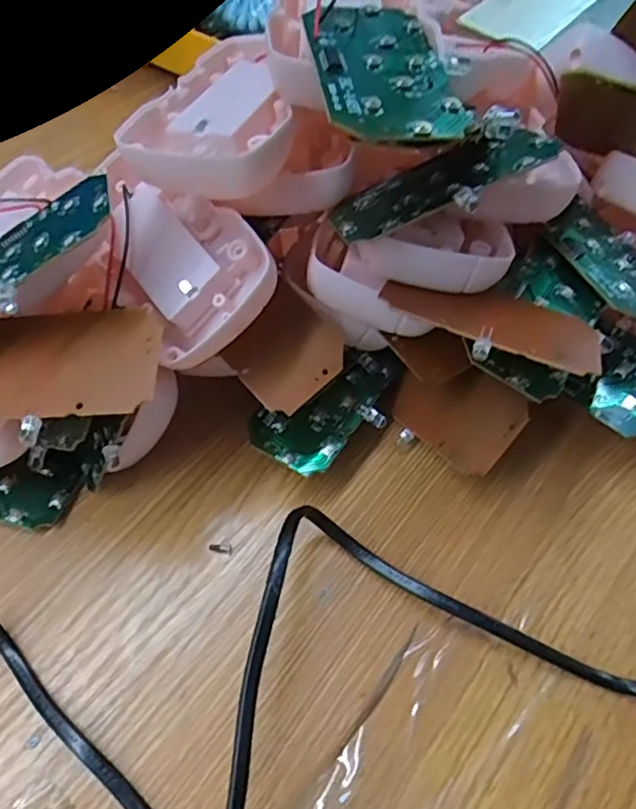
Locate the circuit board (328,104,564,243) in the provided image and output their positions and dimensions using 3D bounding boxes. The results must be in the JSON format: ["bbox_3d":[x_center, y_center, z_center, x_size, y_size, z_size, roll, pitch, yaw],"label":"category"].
[{"bbox_3d":[0.040,-0.076,0.199,0.075,0.009,0.039,-26,40,-2],"label":"circuit board"}]

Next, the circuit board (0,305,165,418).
[{"bbox_3d":[-0.087,-0.014,0.194,0.072,0.011,0.038,1,57,-2],"label":"circuit board"}]

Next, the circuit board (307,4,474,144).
[{"bbox_3d":[0.018,-0.098,0.176,0.038,0.004,0.074,-5,57,-7],"label":"circuit board"}]

